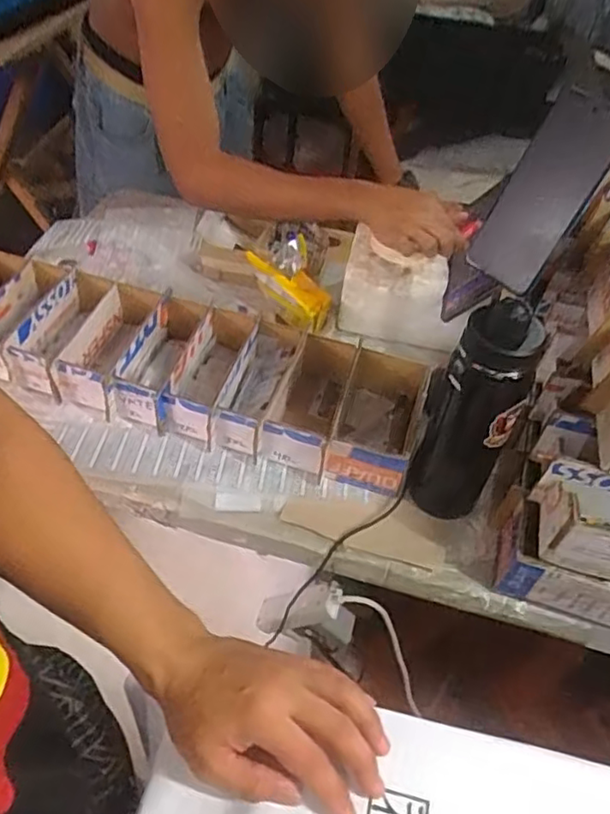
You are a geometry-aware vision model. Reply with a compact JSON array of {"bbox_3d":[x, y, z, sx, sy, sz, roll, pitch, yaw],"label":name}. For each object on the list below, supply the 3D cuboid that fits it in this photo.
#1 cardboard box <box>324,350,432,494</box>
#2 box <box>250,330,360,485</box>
[{"bbox_3d":[0.086,0.016,0.731,0.095,0.072,0.168,13,50,6],"label":"cardboard box"},{"bbox_3d":[0.006,-0.006,0.740,0.087,0.072,0.180,15,50,7],"label":"box"}]

